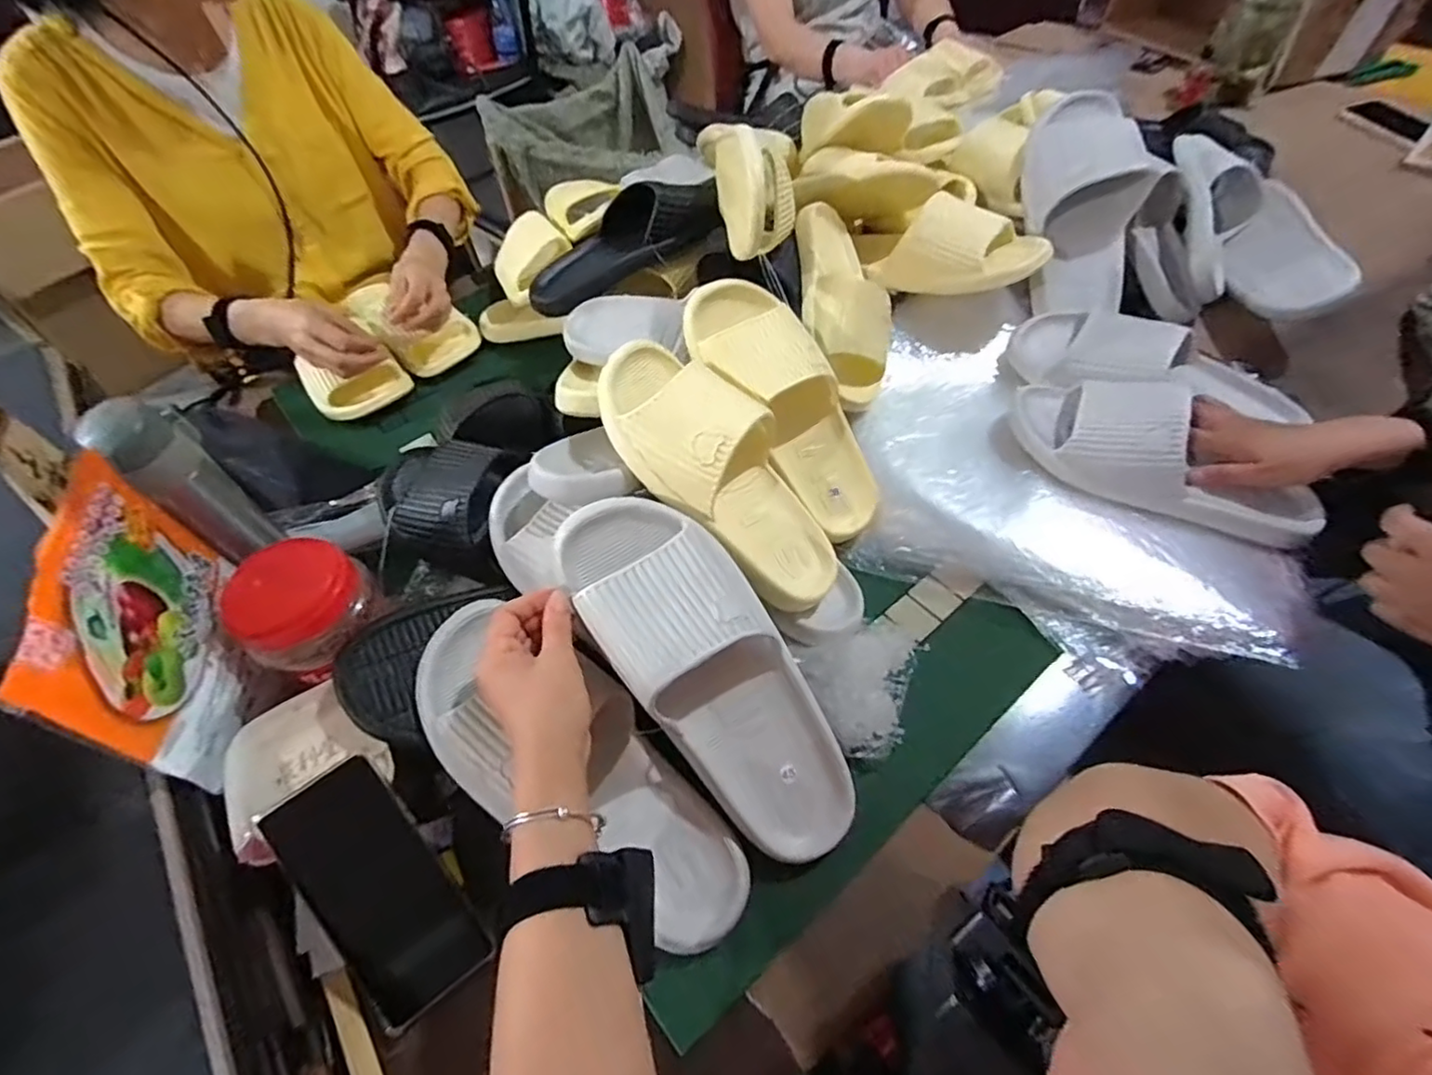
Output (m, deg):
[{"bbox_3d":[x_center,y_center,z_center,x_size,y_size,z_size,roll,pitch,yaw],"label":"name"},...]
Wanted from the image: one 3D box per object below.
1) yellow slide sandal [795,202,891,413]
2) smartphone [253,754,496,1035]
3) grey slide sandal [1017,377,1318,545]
[{"bbox_3d":[0.119,-0.260,0.657,0.103,0.080,0.210,-21,66,15],"label":"yellow slide sandal"},{"bbox_3d":[-0.226,0.233,0.413,0.077,0.014,0.163,-34,90,-20],"label":"smartphone"},{"bbox_3d":[0.412,-0.070,0.565,0.277,0.093,0.107,23,58,18],"label":"grey slide sandal"}]

